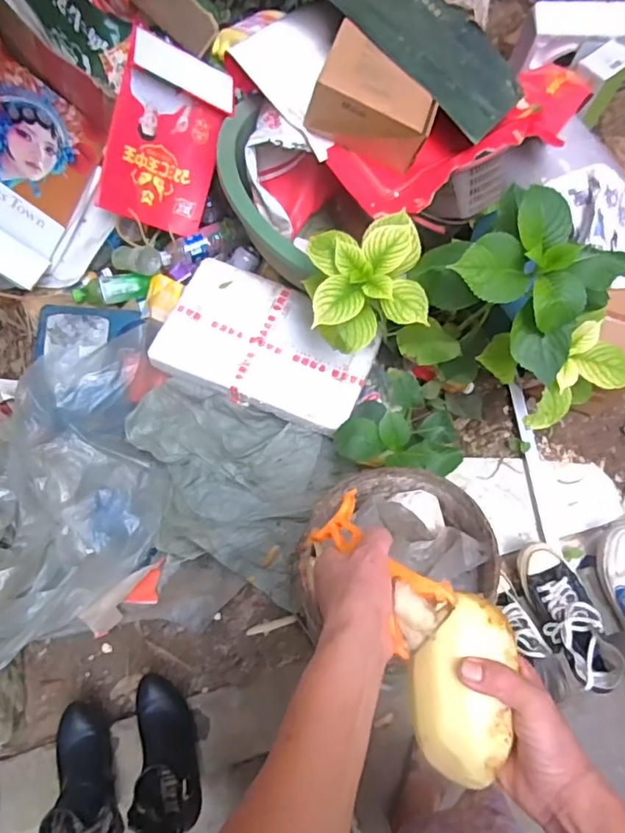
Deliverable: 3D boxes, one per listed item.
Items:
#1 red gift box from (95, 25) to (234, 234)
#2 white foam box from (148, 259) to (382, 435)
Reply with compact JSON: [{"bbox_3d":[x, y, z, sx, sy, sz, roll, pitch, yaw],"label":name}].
[{"bbox_3d":[-0.319,-0.612,1.257,0.234,0.362,0.045,7,18,-36],"label":"red gift box"},{"bbox_3d":[-0.096,-0.159,1.243,0.451,0.066,0.286,22,69,6],"label":"white foam box"}]

